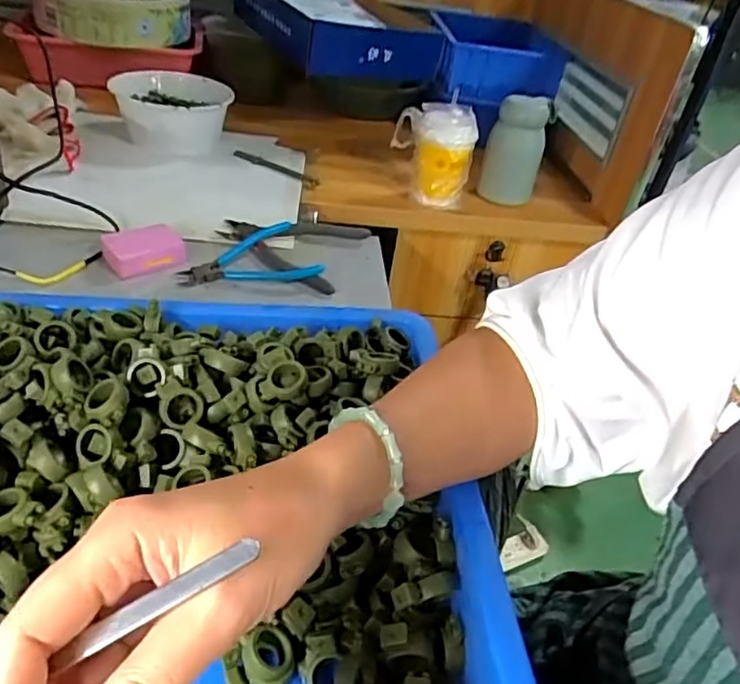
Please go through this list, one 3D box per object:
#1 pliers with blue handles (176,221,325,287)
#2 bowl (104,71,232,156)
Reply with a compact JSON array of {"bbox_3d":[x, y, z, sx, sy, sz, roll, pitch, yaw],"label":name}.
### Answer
[{"bbox_3d":[-0.136,-0.099,0.691,0.146,0.025,0.102,-2,38,-16],"label":"pliers with blue handles"},{"bbox_3d":[-0.298,-0.341,0.921,0.143,0.088,0.149,-13,42,-28],"label":"bowl"}]

